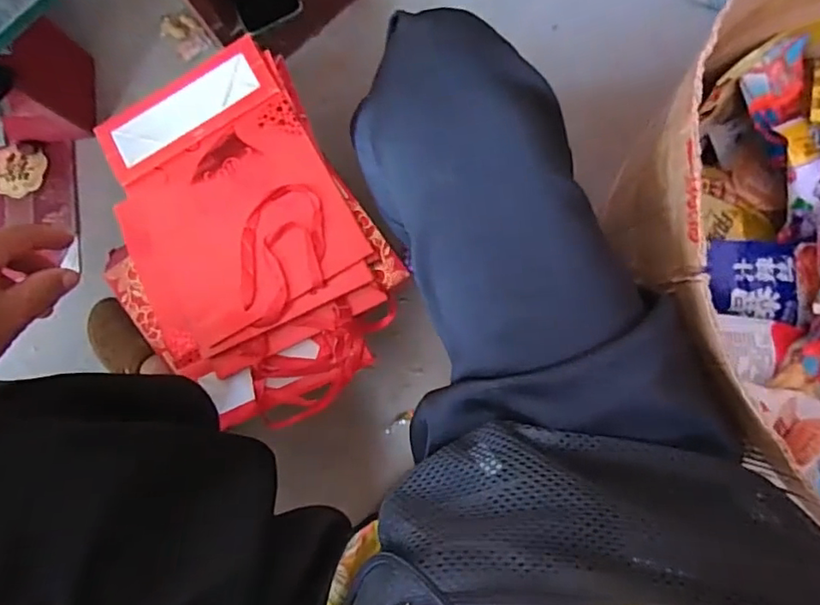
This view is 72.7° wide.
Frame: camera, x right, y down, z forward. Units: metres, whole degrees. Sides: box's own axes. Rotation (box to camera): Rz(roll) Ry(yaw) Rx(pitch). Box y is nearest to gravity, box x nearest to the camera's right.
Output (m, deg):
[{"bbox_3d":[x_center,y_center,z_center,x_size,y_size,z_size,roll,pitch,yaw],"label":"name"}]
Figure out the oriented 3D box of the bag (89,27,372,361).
[{"bbox_3d":[-0.199,-0.104,0.563,0.228,0.021,0.264,-30,85,2],"label":"bag"}]

